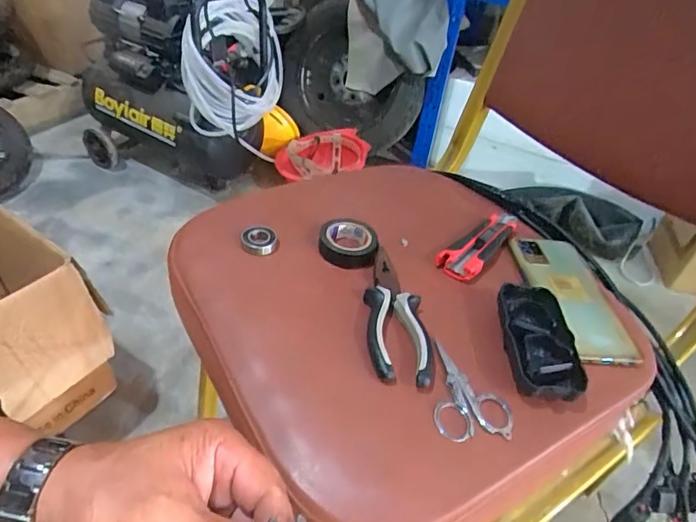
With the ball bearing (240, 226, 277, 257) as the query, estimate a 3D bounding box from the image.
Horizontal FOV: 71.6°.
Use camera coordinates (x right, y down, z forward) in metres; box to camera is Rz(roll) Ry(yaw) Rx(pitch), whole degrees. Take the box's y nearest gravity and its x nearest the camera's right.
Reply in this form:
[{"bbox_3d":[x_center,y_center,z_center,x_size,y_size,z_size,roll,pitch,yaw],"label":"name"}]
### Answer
[{"bbox_3d":[-0.085,-0.019,0.462,0.034,0.010,0.033,4,41,-4],"label":"ball bearing"}]

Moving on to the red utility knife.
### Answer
[{"bbox_3d":[0.143,-0.025,0.507,0.038,0.018,0.145,30,46,24],"label":"red utility knife"}]

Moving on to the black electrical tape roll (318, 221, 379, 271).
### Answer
[{"bbox_3d":[0.001,-0.019,0.468,0.056,0.019,0.057,4,41,-4],"label":"black electrical tape roll"}]

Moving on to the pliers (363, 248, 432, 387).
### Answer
[{"bbox_3d":[0.038,0.041,0.412,0.048,0.019,0.144,1,42,-7],"label":"pliers"}]

